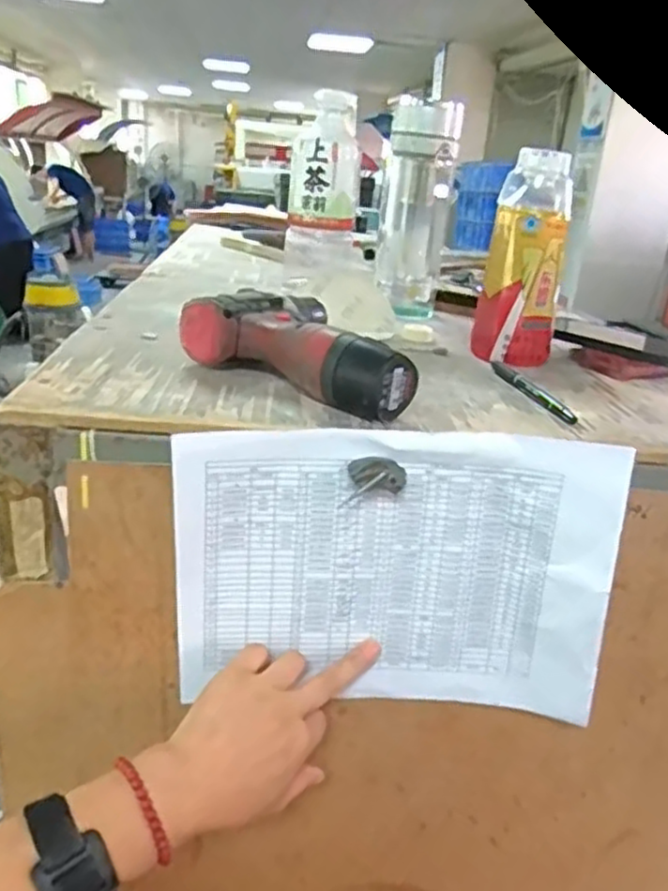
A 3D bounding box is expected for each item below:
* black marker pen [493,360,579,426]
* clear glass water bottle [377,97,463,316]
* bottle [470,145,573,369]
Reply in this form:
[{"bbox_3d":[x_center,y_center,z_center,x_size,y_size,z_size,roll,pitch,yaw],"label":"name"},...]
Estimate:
[{"bbox_3d":[0.163,-0.046,0.584,0.017,0.010,0.146,0,24,-14],"label":"black marker pen"},{"bbox_3d":[0.094,-0.267,0.804,0.069,0.223,0.060,7,23,4],"label":"clear glass water bottle"},{"bbox_3d":[0.175,-0.168,0.642,0.070,0.179,0.059,11,24,13],"label":"bottle"}]

